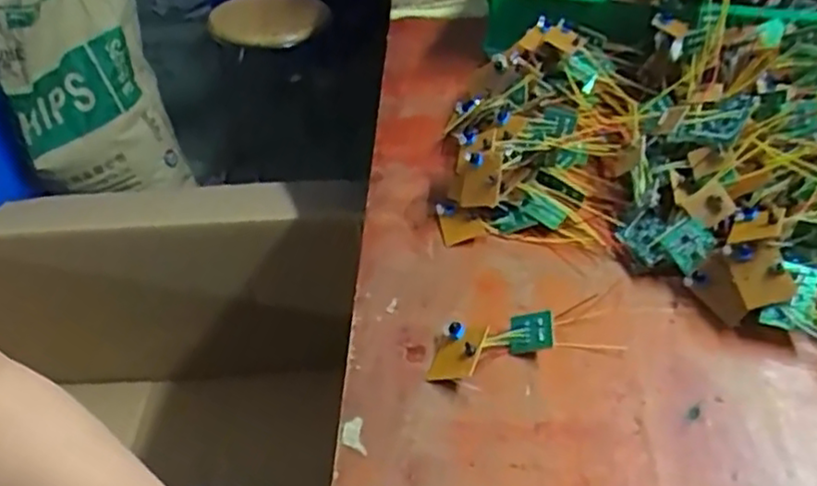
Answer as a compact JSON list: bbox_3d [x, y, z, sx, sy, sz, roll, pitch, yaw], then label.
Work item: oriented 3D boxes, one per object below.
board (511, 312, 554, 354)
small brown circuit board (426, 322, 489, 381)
[{"bbox_3d":[0.076,0.055,0.445,0.027,0.005,0.024,-14,66,22],"label":"board"},{"bbox_3d":[0.029,0.066,0.440,0.030,0.012,0.043,-8,36,26],"label":"small brown circuit board"}]

